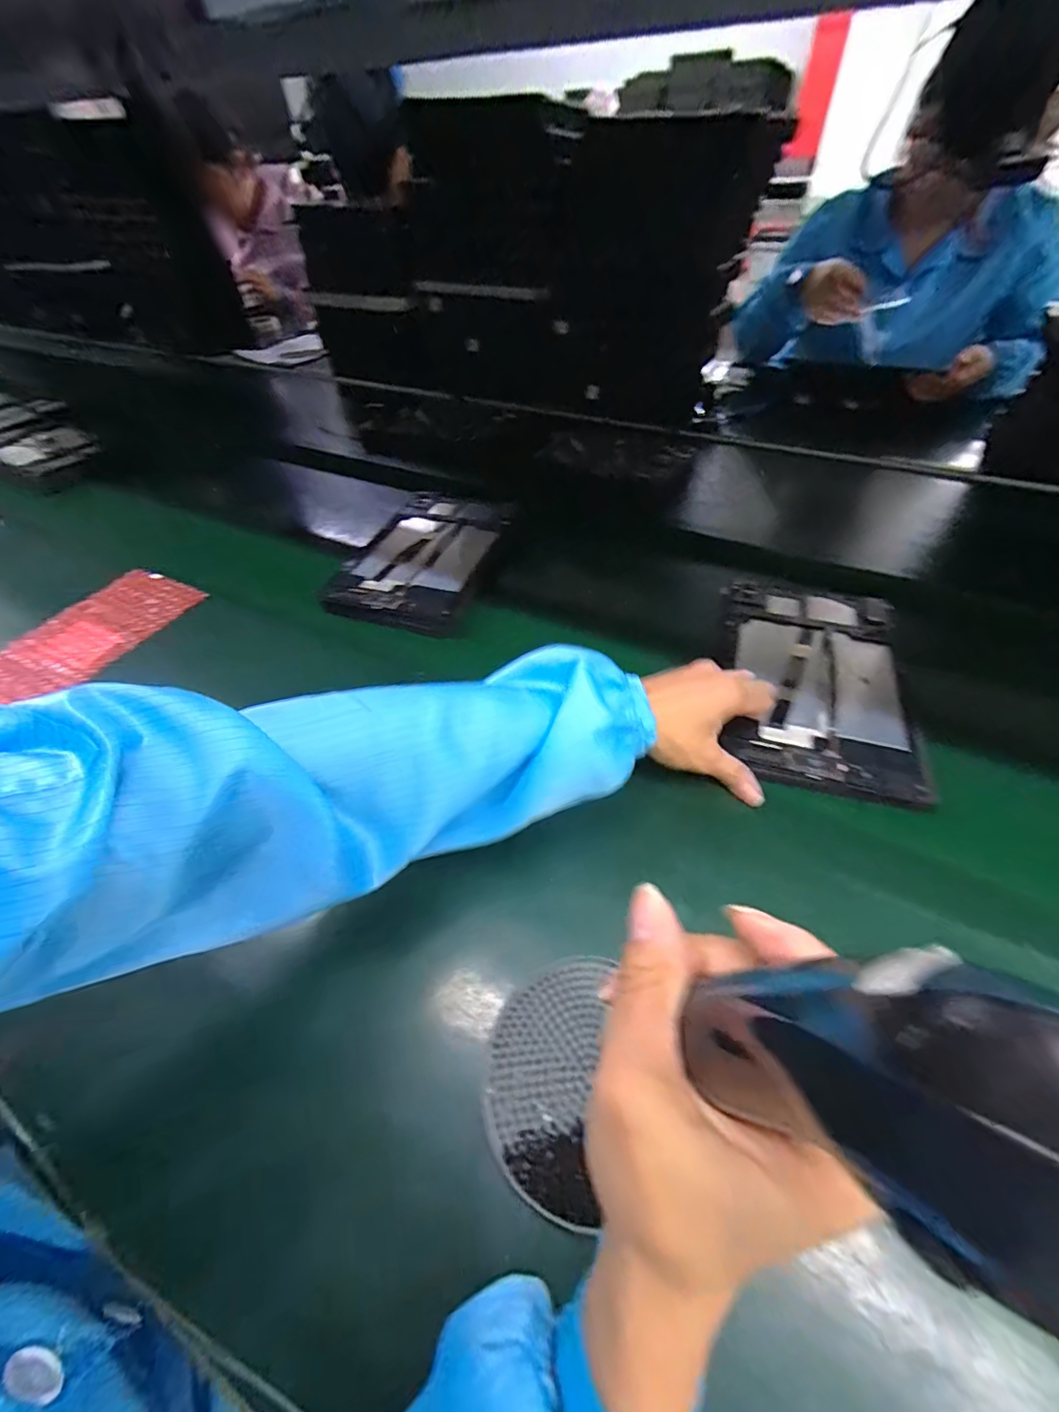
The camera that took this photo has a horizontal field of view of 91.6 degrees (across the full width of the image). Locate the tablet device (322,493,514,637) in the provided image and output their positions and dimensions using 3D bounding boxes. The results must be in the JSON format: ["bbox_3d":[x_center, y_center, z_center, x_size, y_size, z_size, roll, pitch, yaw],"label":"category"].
[{"bbox_3d":[-0.120,-0.183,0.618,0.153,0.026,0.258,11,49,12],"label":"tablet device"}]

